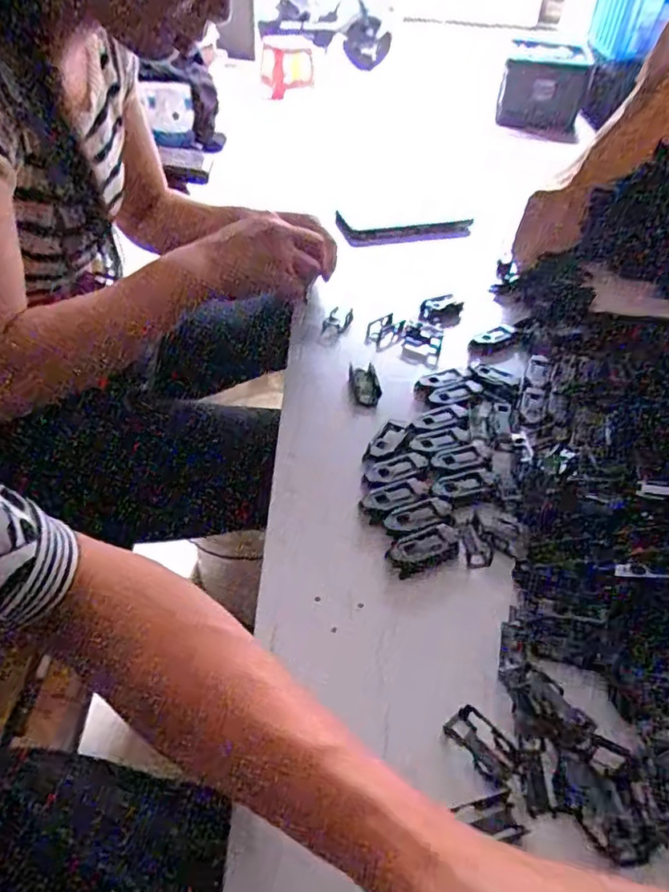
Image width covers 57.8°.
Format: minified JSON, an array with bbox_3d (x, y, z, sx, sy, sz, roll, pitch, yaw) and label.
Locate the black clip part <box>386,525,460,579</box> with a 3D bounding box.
[{"bbox_3d":[0.060,0.067,0.399,0.050,0.006,0.023,-17,48,-19],"label":"black clip part"}]

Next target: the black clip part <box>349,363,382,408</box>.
[{"bbox_3d":[0.028,-0.054,0.538,0.024,0.011,0.055,-3,45,-5],"label":"black clip part"}]

